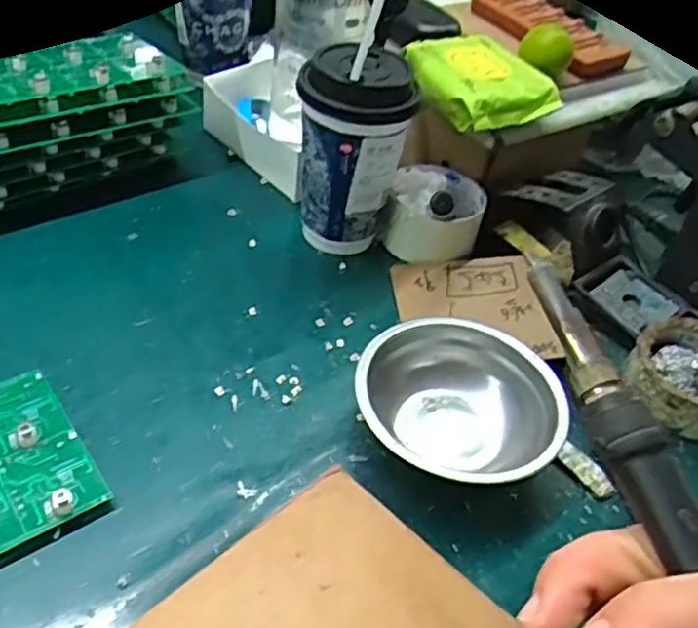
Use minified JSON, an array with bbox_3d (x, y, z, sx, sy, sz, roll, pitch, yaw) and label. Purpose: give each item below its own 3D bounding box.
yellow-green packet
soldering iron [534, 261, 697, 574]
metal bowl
[{"bbox_3d":[0.108,-0.194,0.579,0.101,0.030,0.114,-17,50,-26],"label":"yellow-green packet"},{"bbox_3d":[0.097,0.067,0.187,0.021,0.014,0.196,-12,62,-20],"label":"soldering iron"},{"bbox_3d":[0.066,0.059,0.431,0.127,0.037,0.116,21,45,11],"label":"metal bowl"}]

